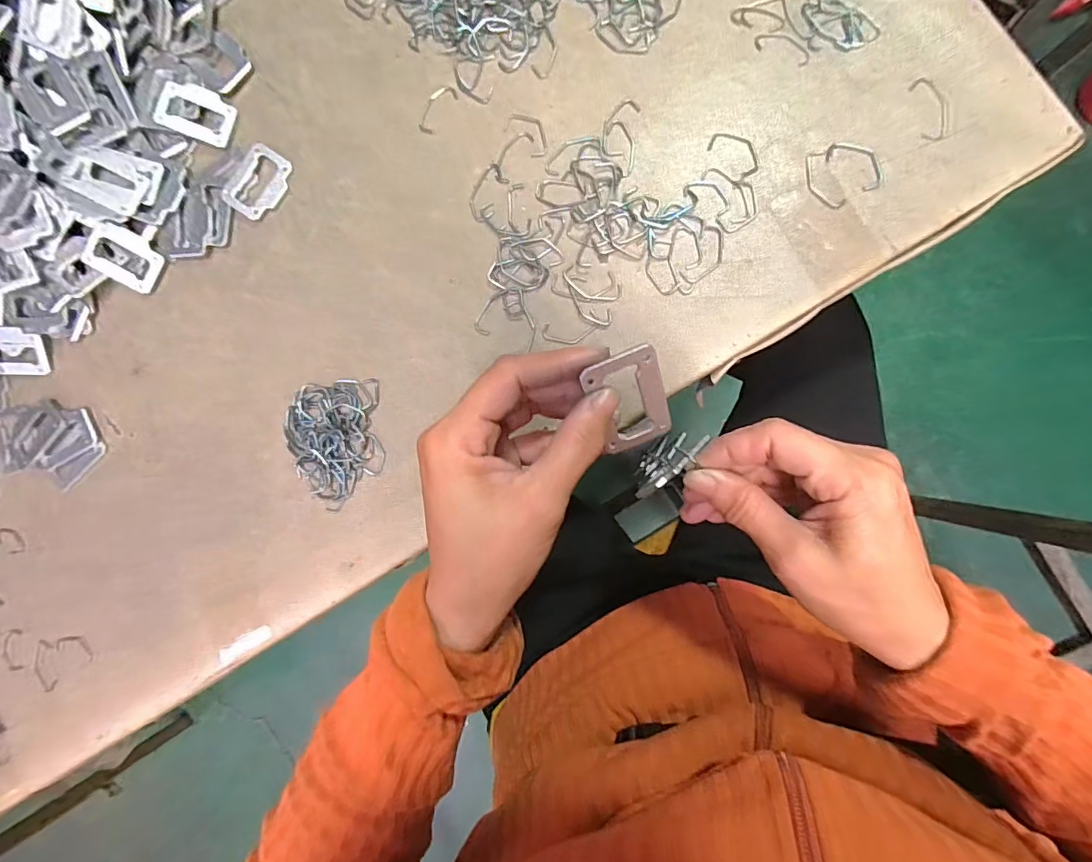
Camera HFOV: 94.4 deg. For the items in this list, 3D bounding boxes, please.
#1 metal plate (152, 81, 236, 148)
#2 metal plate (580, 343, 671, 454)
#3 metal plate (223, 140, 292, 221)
[{"bbox_3d":[-0.264,-0.240,0.380,0.054,0.004,0.039,17,85,-8],"label":"metal plate"},{"bbox_3d":[0.037,-0.013,0.222,0.032,0.050,0.006,-19,43,4],"label":"metal plate"},{"bbox_3d":[-0.216,-0.187,0.381,0.037,0.007,0.051,37,93,6],"label":"metal plate"}]

